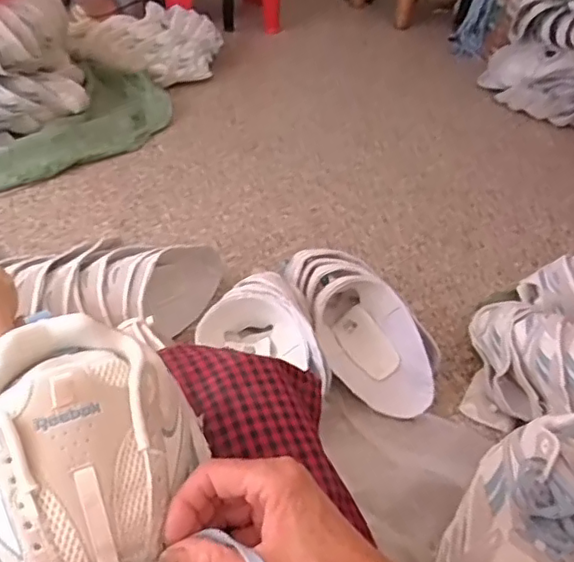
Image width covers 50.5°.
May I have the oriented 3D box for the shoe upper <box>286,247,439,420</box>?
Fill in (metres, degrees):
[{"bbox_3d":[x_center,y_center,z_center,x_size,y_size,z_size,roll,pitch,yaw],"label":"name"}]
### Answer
[{"bbox_3d":[0.120,0.073,0.990,0.136,0.119,0.322,-27,74,-32],"label":"shoe upper"}]

